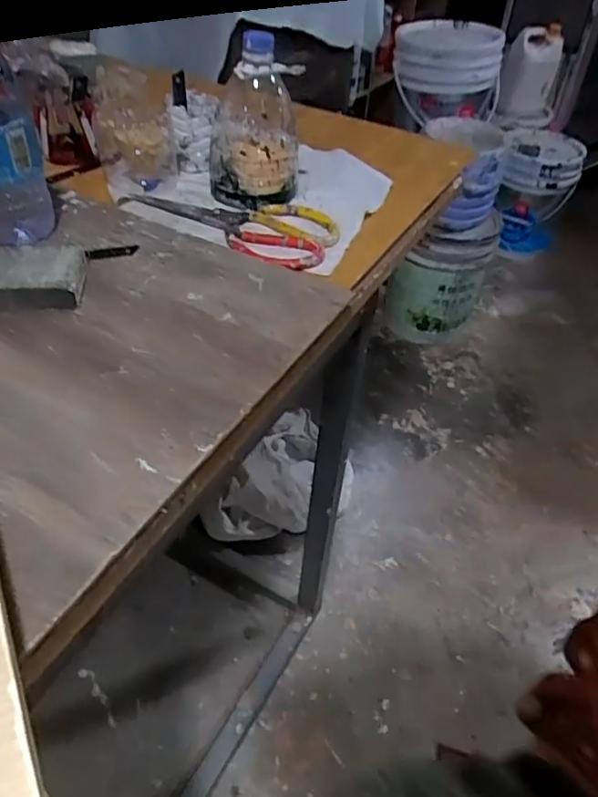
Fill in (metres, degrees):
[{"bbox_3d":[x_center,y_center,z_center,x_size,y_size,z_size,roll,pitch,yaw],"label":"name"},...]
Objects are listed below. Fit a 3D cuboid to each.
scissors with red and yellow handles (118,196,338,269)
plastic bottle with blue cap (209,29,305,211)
[{"bbox_3d":[-0.069,-0.200,0.657,0.232,0.013,0.116,22,47,19],"label":"scissors with red and yellow handles"},{"bbox_3d":[-0.048,-0.296,0.658,0.094,0.162,0.106,1,44,-3],"label":"plastic bottle with blue cap"}]

